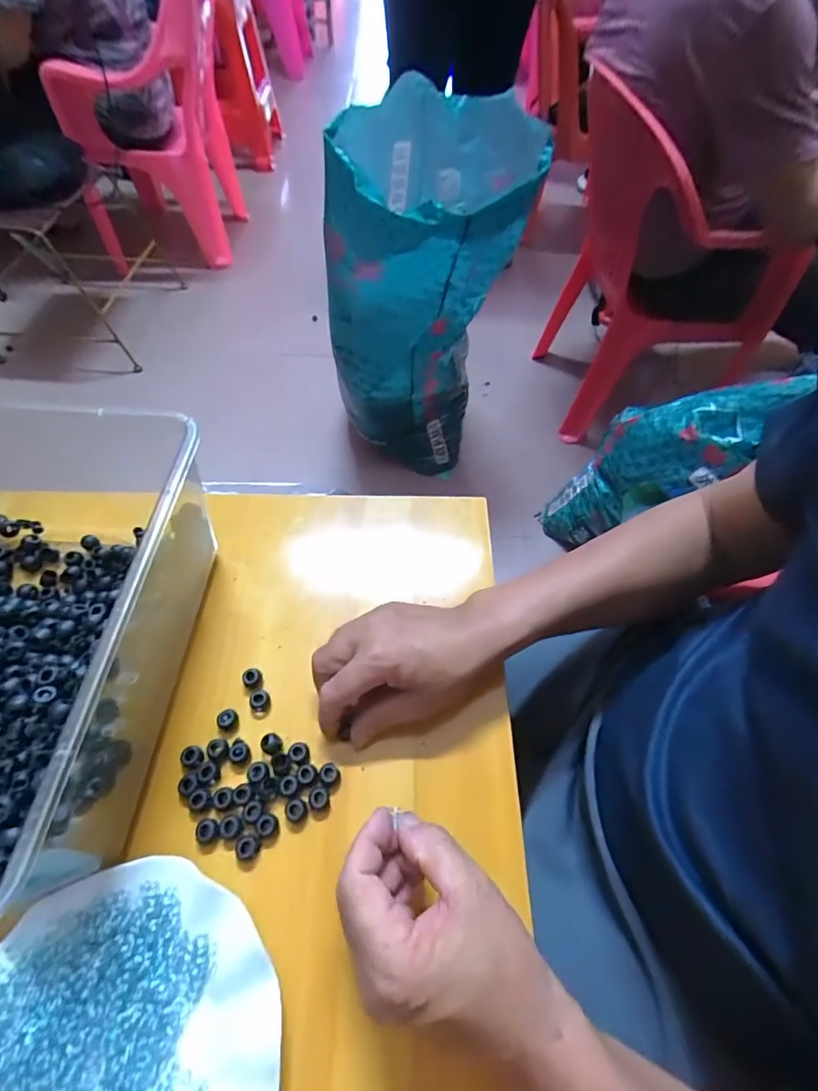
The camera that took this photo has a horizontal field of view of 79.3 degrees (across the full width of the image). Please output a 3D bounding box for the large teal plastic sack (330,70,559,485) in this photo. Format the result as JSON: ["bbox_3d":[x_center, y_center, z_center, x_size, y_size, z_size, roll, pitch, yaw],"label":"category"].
[{"bbox_3d":[0.047,-0.457,0.968,0.301,0.596,0.357,14,58,7],"label":"large teal plastic sack"}]

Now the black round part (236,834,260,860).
[{"bbox_3d":[-0.108,0.204,0.335,0.016,0.012,0.014,-6,58,-5],"label":"black round part"}]

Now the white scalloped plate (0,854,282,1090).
[{"bbox_3d":[-0.163,0.286,0.271,0.175,0.030,0.182,1,57,-1],"label":"white scalloped plate"}]

